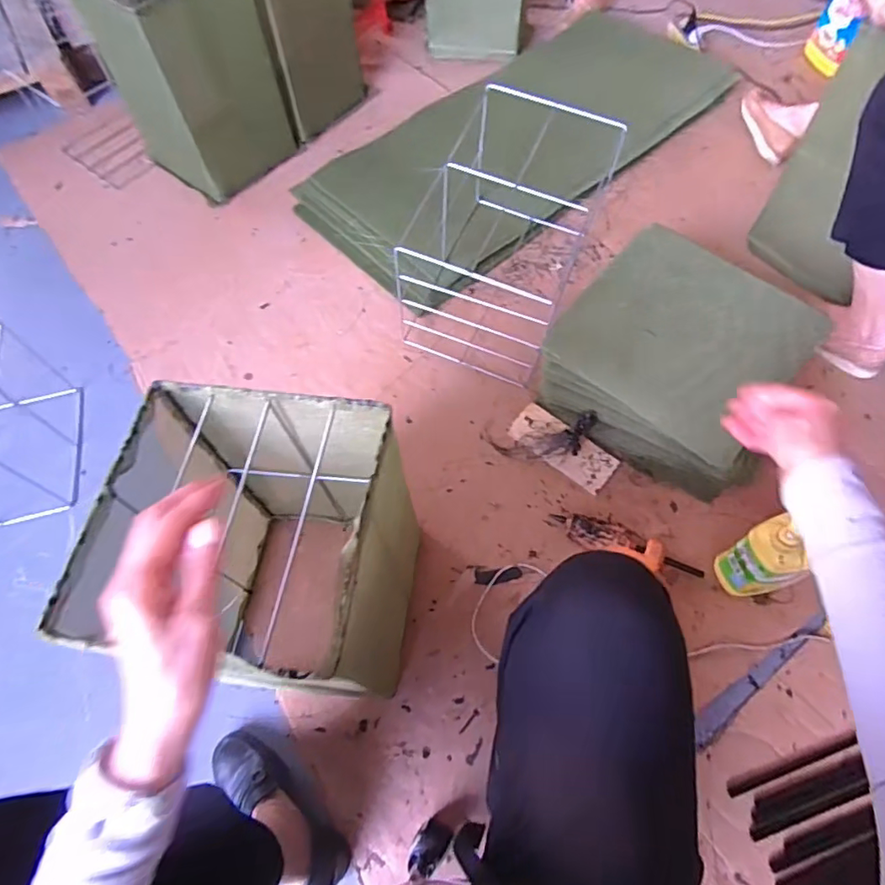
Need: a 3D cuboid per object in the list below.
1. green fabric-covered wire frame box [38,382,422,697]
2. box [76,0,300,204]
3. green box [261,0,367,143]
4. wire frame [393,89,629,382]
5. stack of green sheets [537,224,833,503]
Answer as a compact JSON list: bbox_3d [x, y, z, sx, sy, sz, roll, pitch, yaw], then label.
[{"bbox_3d":[-0.198,0.150,0.710,0.293,0.421,0.302,2,63,4],"label":"green fabric-covered wire frame box"},{"bbox_3d":[-0.592,-0.872,1.263,0.312,0.403,0.310,33,69,18],"label":"box"},{"bbox_3d":[-0.409,-1.085,1.346,0.306,0.391,0.313,32,69,18],"label":"green box"},{"bbox_3d":[0.111,-0.402,1.036,0.292,0.299,0.452,17,65,11],"label":"wire frame"},{"bbox_3d":[0.395,-0.124,0.917,0.365,0.222,0.295,41,71,21],"label":"stack of green sheets"}]

